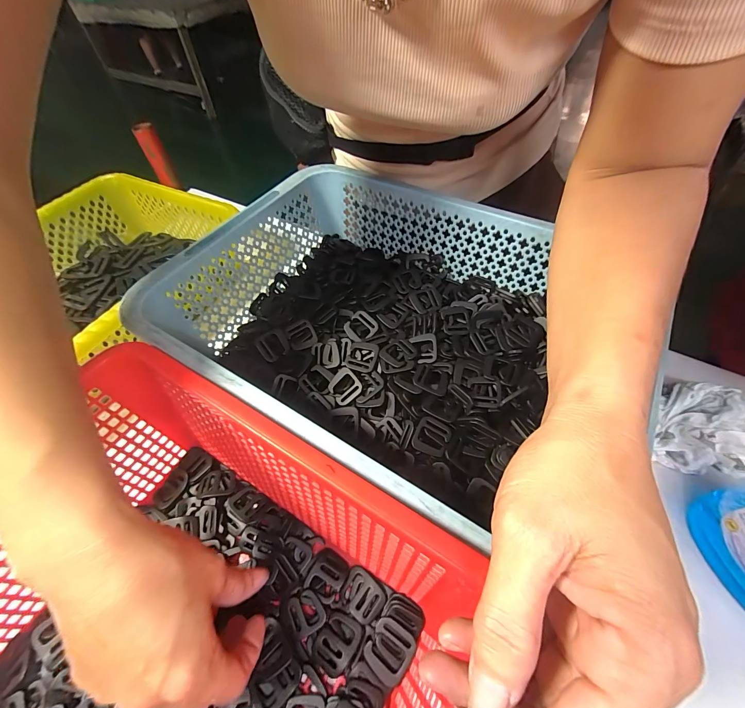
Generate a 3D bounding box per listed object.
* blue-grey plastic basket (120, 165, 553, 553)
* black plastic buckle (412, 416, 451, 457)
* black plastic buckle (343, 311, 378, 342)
[{"bbox_3d":[0.003,-0.038,0.317,0.341,0.092,0.285,24,59,20],"label":"blue-grey plastic basket"},{"bbox_3d":[0.050,0.069,0.280,0.028,0.005,0.030,19,58,17],"label":"black plastic buckle"},{"bbox_3d":[-0.012,-0.028,0.342,0.029,0.004,0.029,39,83,6],"label":"black plastic buckle"}]

